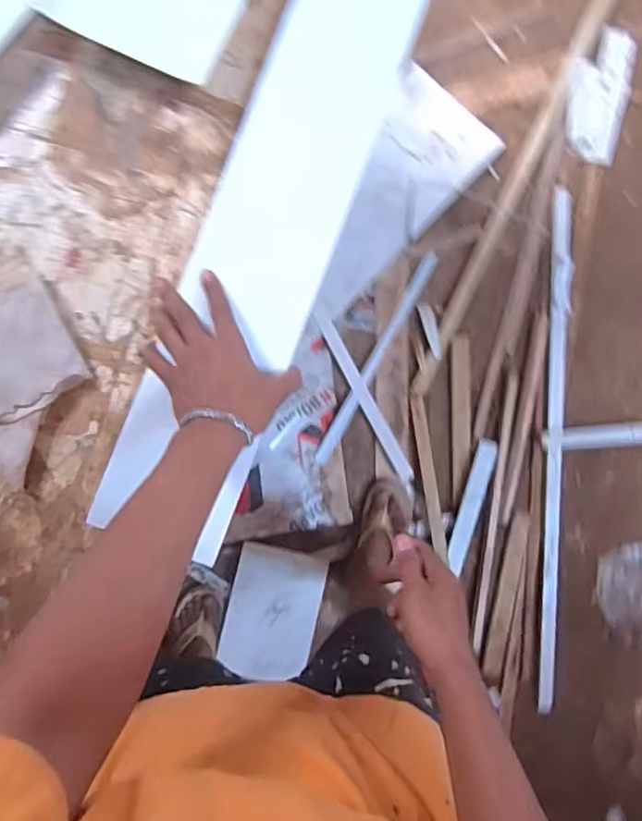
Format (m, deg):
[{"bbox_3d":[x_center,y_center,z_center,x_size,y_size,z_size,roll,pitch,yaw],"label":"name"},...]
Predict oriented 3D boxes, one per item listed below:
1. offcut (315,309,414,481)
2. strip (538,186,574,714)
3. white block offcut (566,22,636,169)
[{"bbox_3d":[0.100,-0.037,1.357,0.032,0.014,0.441,-28,91,-6],"label":"offcut"},{"bbox_3d":[0.569,0.080,1.396,0.046,0.019,1.242,3,88,-6],"label":"strip"},{"bbox_3d":[0.701,-0.799,1.464,0.144,0.050,0.349,11,87,-6],"label":"white block offcut"}]

